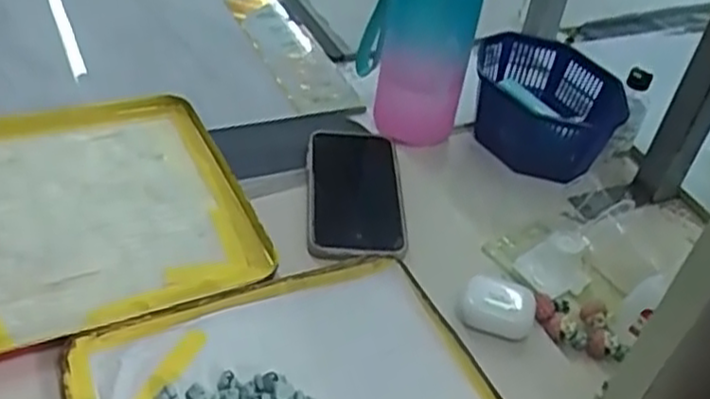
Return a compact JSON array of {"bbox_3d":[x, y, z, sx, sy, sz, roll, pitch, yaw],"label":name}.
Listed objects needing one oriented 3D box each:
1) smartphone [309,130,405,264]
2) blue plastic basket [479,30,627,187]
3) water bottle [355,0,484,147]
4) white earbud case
[{"bbox_3d":[0.000,-0.009,0.625,0.078,0.011,0.164,4,39,-7],"label":"smartphone"},{"bbox_3d":[0.183,-0.096,0.730,0.129,0.067,0.151,11,43,5],"label":"blue plastic basket"},{"bbox_3d":[0.058,-0.159,0.678,0.097,0.221,0.069,7,43,1],"label":"water bottle"},{"bbox_3d":[0.104,0.079,0.547,0.054,0.027,0.045,12,43,6],"label":"white earbud case"}]

